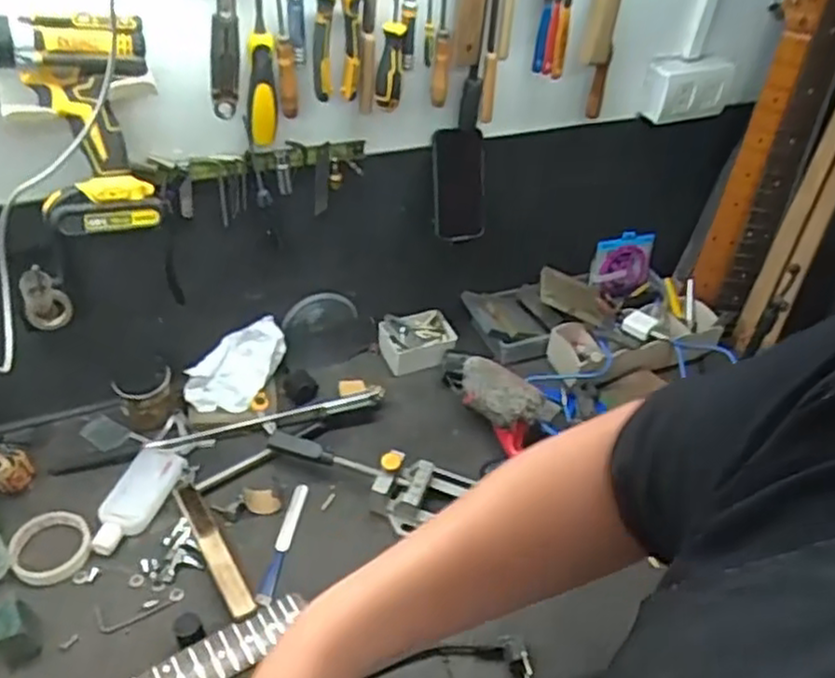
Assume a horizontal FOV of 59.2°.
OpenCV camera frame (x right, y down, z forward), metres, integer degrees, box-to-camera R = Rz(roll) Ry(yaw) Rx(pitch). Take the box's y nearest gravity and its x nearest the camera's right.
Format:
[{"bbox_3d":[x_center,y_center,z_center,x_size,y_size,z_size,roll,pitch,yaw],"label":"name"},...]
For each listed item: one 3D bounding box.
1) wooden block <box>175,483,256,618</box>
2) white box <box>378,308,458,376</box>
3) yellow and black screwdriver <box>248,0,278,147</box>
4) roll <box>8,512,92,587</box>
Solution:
[{"bbox_3d":[-0.237,0.243,0.856,0.025,0.022,0.192,-21,48,-27],"label":"wooden block"},{"bbox_3d":[0.000,0.003,1.127,0.110,0.058,0.083,-6,42,-13],"label":"white box"},{"bbox_3d":[-0.169,-0.312,0.788,0.029,0.230,0.027,-9,43,-16],"label":"yellow and black screwdriver"},{"bbox_3d":[-0.430,0.241,0.863,0.087,0.021,0.080,3,41,-3],"label":"roll"}]

